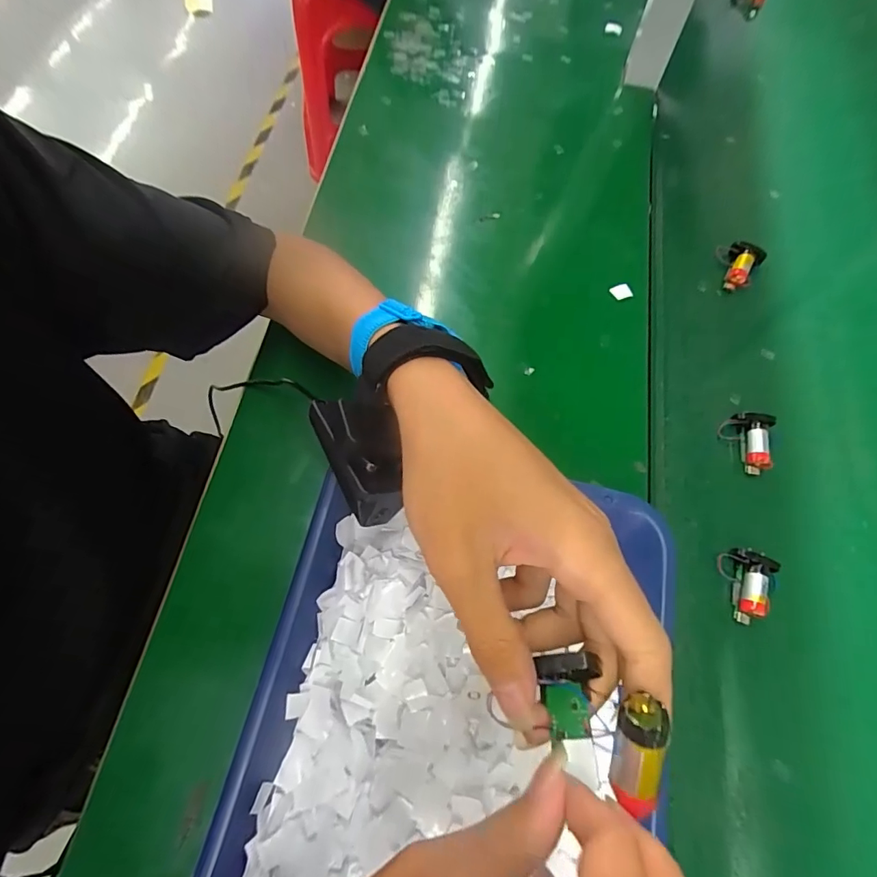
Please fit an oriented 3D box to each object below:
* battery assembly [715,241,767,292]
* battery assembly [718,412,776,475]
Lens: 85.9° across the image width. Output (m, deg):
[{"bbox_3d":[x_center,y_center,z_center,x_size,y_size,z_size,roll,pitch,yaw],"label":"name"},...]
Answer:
[{"bbox_3d":[0.296,-0.173,0.470,0.042,0.025,0.045,32,66,15],"label":"battery assembly"},{"bbox_3d":[0.260,0.002,0.399,0.037,0.020,0.049,16,63,8],"label":"battery assembly"}]

